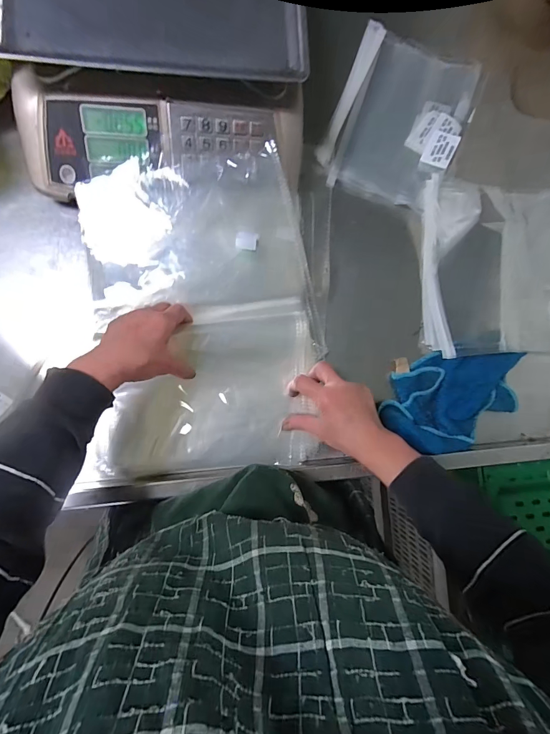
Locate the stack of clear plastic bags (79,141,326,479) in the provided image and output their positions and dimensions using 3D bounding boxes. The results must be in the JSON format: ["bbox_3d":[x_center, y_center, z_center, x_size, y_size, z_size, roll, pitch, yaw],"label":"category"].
[{"bbox_3d":[-0.091,-0.067,0.444,0.291,0.046,0.390,-6,90,-9],"label":"stack of clear plastic bags"}]

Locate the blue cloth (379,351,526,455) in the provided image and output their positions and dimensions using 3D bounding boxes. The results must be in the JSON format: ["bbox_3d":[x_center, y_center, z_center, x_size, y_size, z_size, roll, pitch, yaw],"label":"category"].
[{"bbox_3d":[0.255,0.048,0.495,0.201,0.051,0.128,-3,85,-7],"label":"blue cloth"}]

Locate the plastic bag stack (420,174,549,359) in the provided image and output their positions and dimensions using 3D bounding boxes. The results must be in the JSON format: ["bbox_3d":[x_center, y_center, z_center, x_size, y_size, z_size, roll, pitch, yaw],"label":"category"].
[{"bbox_3d":[0.394,-0.151,0.533,0.345,0.033,0.258,-1,85,-7],"label":"plastic bag stack"}]

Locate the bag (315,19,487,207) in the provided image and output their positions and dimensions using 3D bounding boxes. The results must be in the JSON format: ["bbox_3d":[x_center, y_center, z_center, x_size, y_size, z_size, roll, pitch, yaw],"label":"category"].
[{"bbox_3d":[0.194,-0.380,0.528,0.190,0.024,0.266,22,83,-4],"label":"bag"}]

